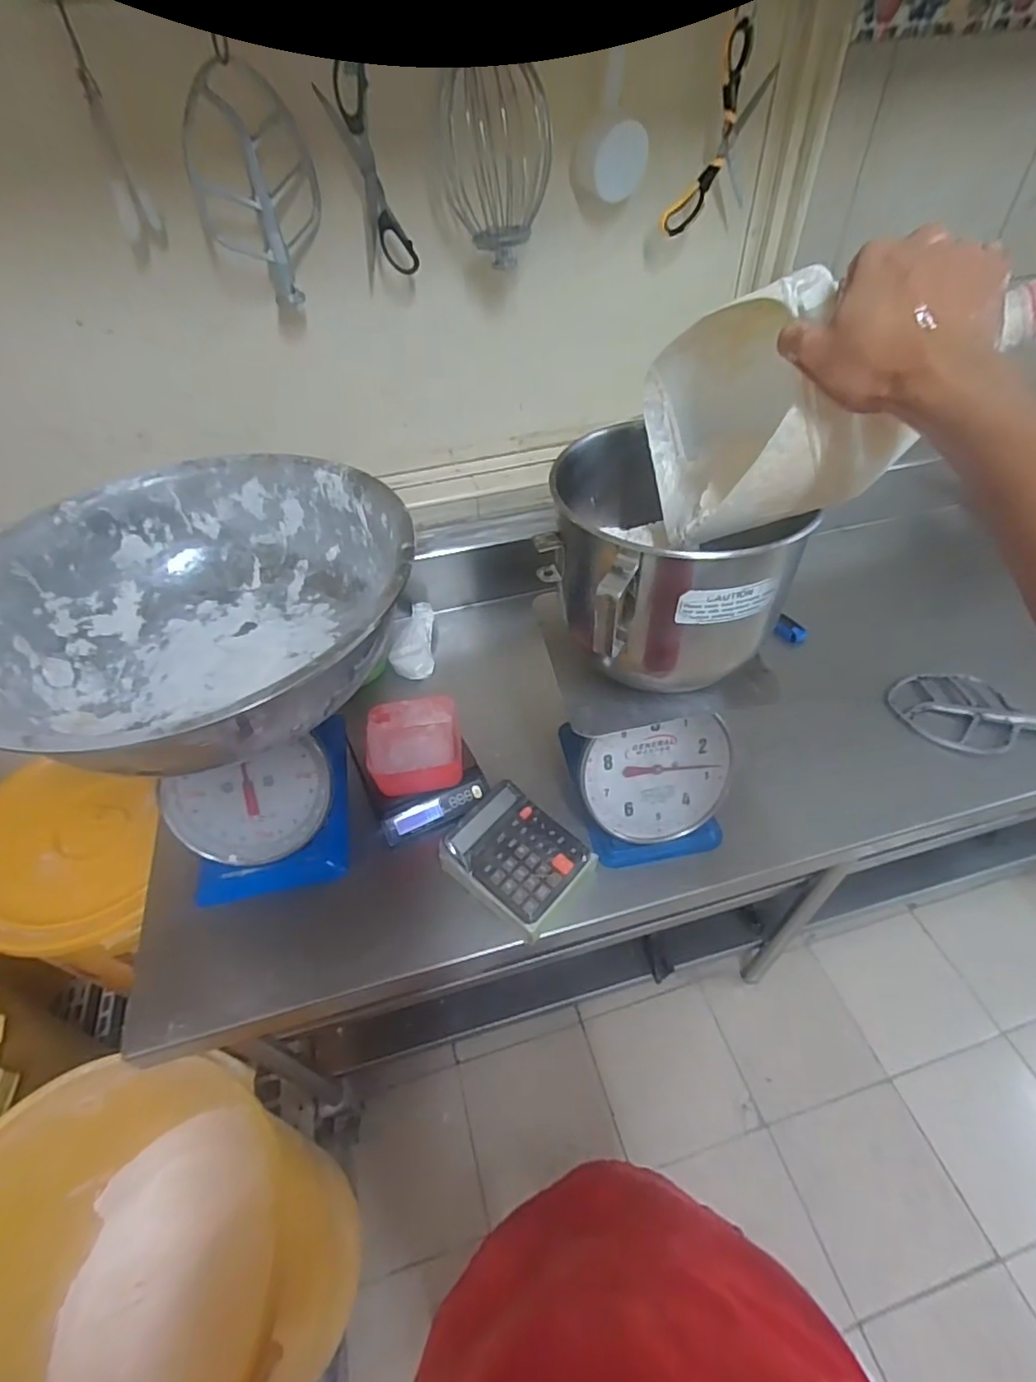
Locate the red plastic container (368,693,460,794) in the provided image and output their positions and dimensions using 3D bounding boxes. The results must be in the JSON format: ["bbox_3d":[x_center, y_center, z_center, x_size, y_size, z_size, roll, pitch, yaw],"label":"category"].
[{"bbox_3d":[-0.143,0.081,0.849,0.127,0.063,0.133,-9,48,-4],"label":"red plastic container"}]

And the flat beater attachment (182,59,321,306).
[{"bbox_3d":[-0.307,-0.594,0.719,0.142,0.215,0.041,-26,51,-19],"label":"flat beater attachment"}]

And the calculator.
[{"bbox_3d":[0.001,0.209,0.753,0.159,0.061,0.135,28,55,26],"label":"calculator"}]

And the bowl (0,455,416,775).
[{"bbox_3d":[-0.319,-0.076,0.631,0.422,0.145,0.423,-2,48,2],"label":"bowl"}]

